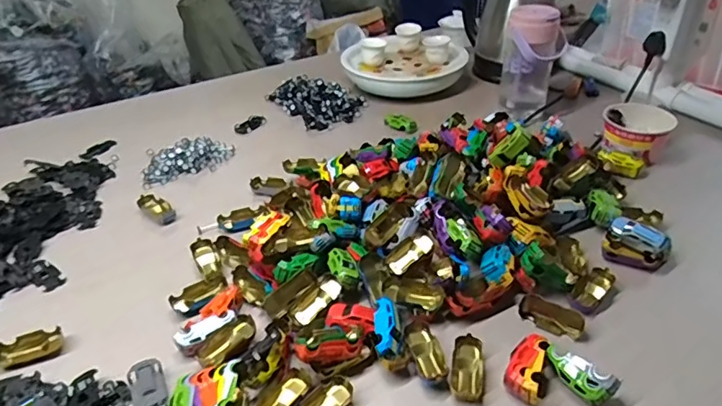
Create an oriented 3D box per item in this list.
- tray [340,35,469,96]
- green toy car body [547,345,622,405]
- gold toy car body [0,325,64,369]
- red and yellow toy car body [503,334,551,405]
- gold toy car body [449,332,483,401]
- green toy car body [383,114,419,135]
[{"bbox_3d":[0.089,-0.282,1.051,0.240,0.058,0.164,8,48,13],"label":"tray"},{"bbox_3d":[0.198,0.155,0.474,0.028,0.036,0.065,-22,41,-24],"label":"green toy car body"},{"bbox_3d":[-0.342,0.150,0.536,0.060,0.017,0.031,-19,39,-20],"label":"gold toy car body"},{"bbox_3d":[0.158,0.152,0.484,0.036,0.025,0.064,18,41,26],"label":"red and yellow toy car body"},{"bbox_3d":[0.101,0.159,0.496,0.030,0.018,0.064,3,37,8],"label":"gold toy car body"},{"bbox_3d":[0.070,-0.142,0.914,0.069,0.021,0.022,21,43,29],"label":"green toy car body"}]

